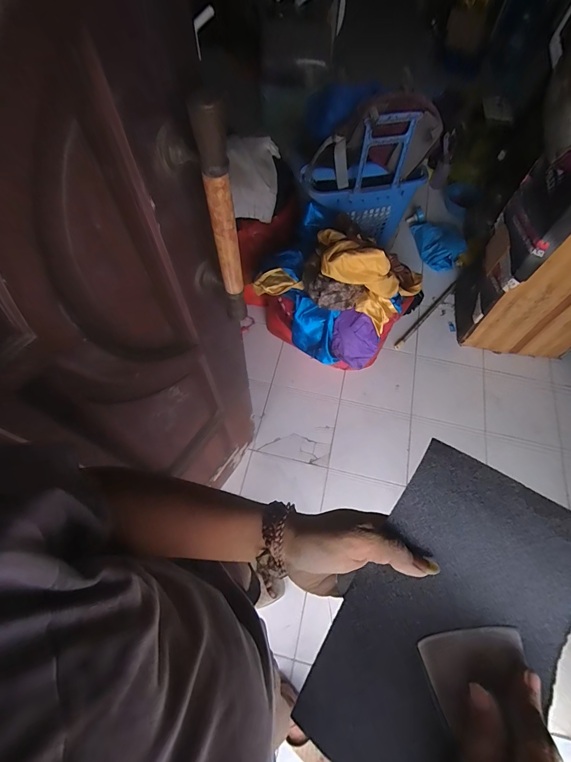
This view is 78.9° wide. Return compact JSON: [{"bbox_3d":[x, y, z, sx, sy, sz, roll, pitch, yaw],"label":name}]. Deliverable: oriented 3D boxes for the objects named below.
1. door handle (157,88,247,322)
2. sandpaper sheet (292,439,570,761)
[{"bbox_3d":[-0.089,-0.177,0.417,0.042,0.284,0.081,-38,70,-18],"label":"door handle"},{"bbox_3d":[0.118,0.171,0.244,0.139,0.027,0.219,28,84,11],"label":"sandpaper sheet"}]

